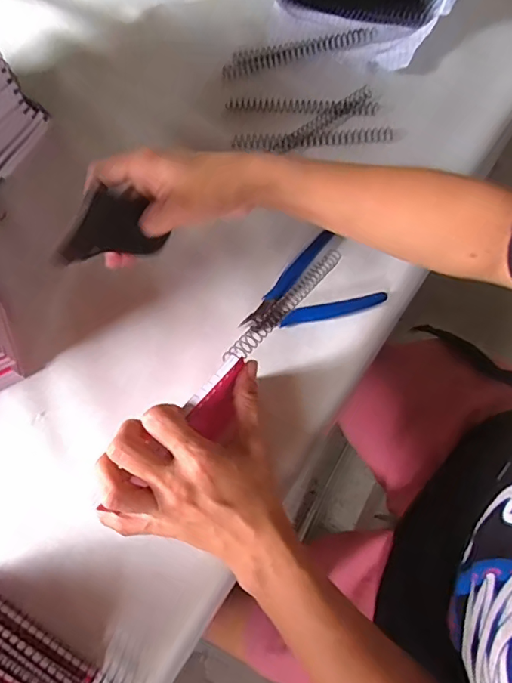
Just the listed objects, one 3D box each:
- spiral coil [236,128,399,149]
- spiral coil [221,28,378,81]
[{"bbox_3d":[0.058,-0.202,0.476,0.158,0.016,0.012,-5,70,1],"label":"spiral coil"},{"bbox_3d":[0.045,-0.307,0.516,0.166,0.013,0.022,-16,71,-3],"label":"spiral coil"}]

